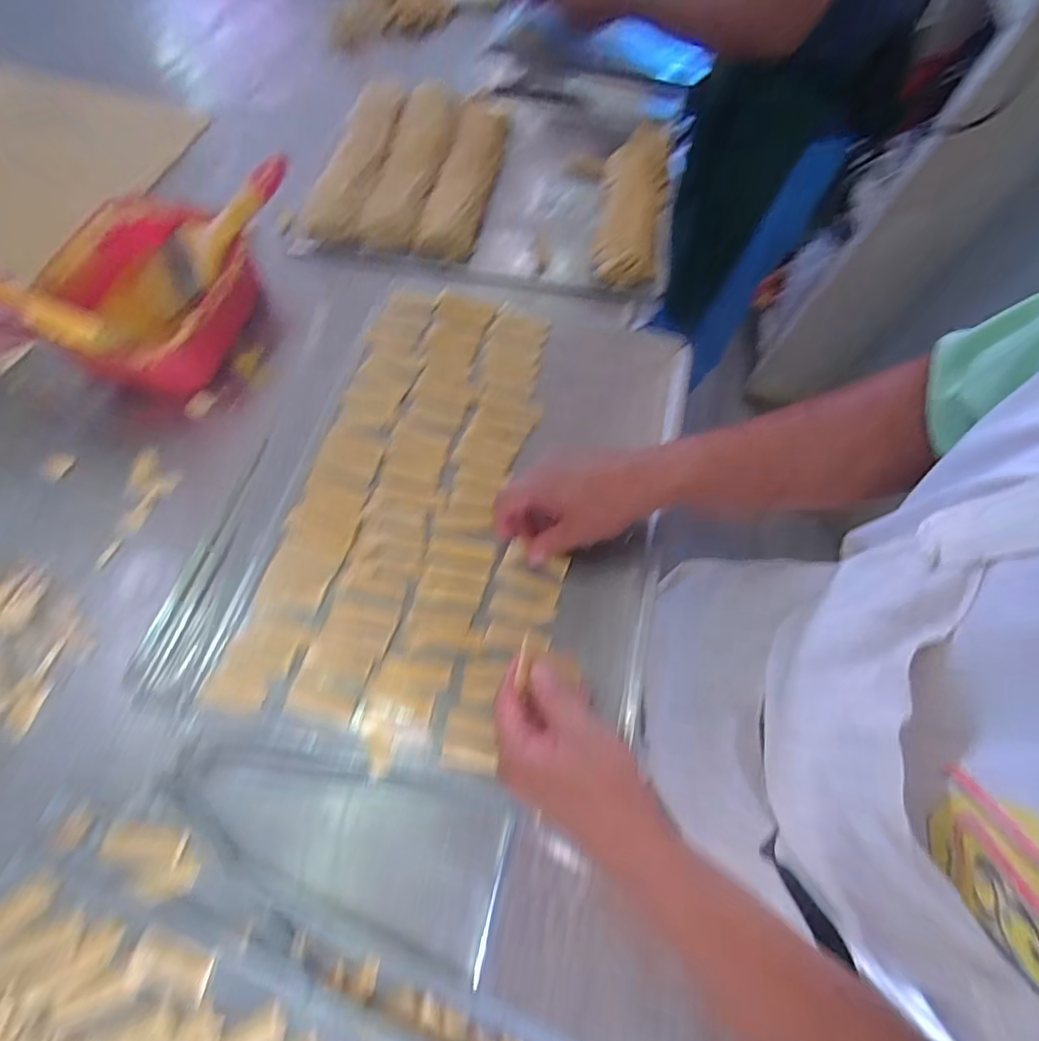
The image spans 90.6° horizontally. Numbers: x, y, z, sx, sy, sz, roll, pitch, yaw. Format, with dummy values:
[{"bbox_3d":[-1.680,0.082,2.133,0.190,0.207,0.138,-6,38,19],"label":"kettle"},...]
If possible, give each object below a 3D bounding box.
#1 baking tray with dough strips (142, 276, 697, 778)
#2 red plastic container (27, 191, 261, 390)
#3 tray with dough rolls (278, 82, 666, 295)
[{"bbox_3d":[-0.064,-0.029,0.466,0.376,0.035,0.456,14,67,3],"label":"baking tray with dough strips"},{"bbox_3d":[-0.357,-0.221,0.519,0.175,0.083,0.196,-34,71,-15],"label":"red plastic container"},{"bbox_3d":[-0.025,-0.449,0.631,0.432,0.064,0.336,11,67,1],"label":"tray with dough rolls"}]

